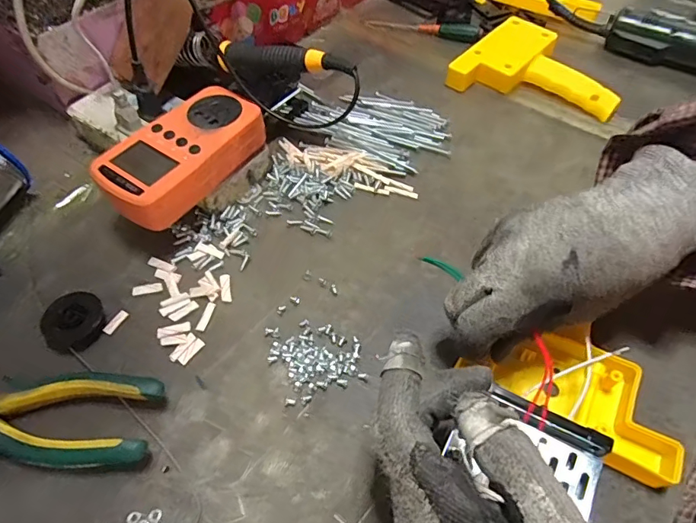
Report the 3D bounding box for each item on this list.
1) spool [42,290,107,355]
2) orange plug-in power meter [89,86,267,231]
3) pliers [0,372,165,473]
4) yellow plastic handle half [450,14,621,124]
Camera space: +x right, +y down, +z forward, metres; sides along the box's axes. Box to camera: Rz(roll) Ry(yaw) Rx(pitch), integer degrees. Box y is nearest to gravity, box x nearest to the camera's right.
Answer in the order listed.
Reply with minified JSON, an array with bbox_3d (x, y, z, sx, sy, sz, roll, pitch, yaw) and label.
[{"bbox_3d":[-0.188,0.042,0.314,0.035,0.017,0.038,0,54,0],"label":"spool"},{"bbox_3d":[-0.125,-0.080,0.347,0.072,0.032,0.126,24,58,16],"label":"orange plug-in power meter"},{"bbox_3d":[-0.200,0.094,0.273,0.173,0.025,0.054,2,54,2],"label":"pliers"},{"bbox_3d":[0.201,-0.211,0.484,0.164,0.033,0.106,17,56,12],"label":"yellow plastic handle half"}]

